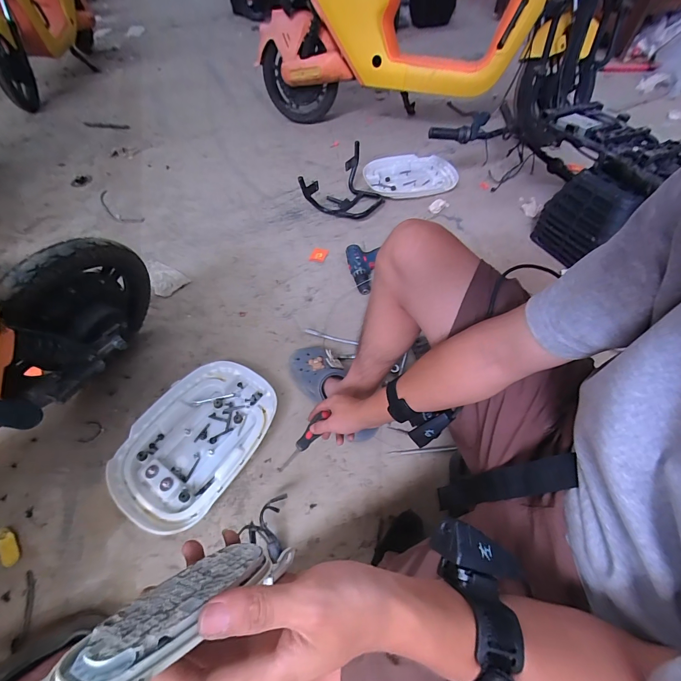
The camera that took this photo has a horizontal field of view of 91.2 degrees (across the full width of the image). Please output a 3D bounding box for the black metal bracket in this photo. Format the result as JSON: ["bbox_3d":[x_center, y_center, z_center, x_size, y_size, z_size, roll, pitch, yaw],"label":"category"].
[{"bbox_3d":[0.007,-0.605,1.257,0.290,0.157,0.295,-3,54,-2],"label":"black metal bracket"}]

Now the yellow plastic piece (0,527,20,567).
[{"bbox_3d":[-0.630,0.389,0.630,0.076,0.008,0.029,37,62,25],"label":"yellow plastic piece"}]

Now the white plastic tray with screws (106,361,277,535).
[{"bbox_3d":[-0.315,0.209,0.733,0.266,0.042,0.361,28,59,20],"label":"white plastic tray with screws"}]

